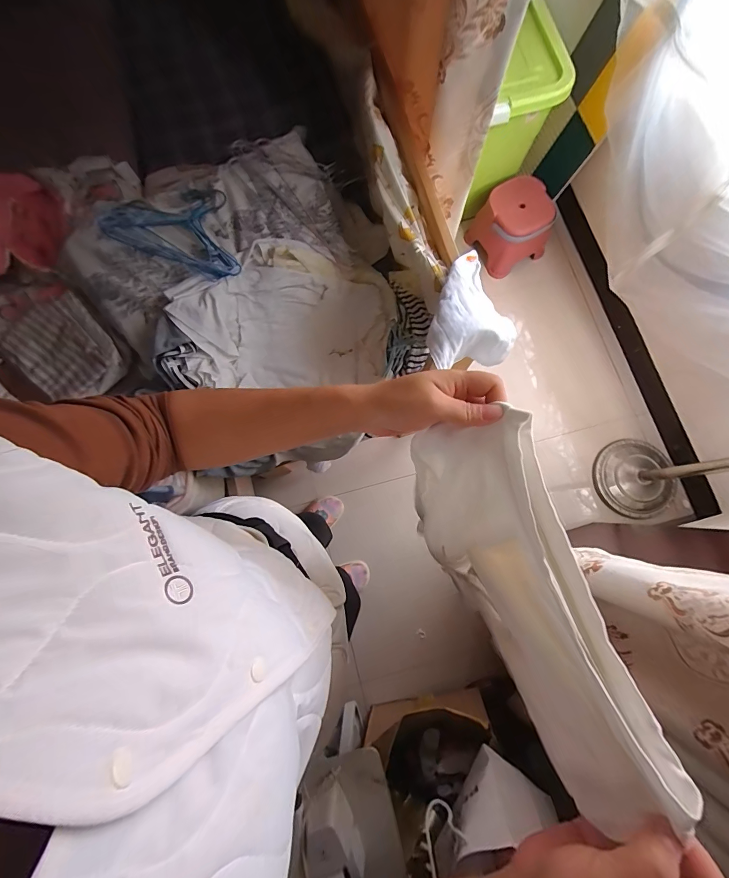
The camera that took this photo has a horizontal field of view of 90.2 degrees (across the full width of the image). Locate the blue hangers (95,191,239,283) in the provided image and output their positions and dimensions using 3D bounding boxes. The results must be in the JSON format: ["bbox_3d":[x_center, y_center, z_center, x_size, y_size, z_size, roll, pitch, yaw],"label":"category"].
[{"bbox_3d":[-0.395,-0.481,0.804,0.314,0.049,0.218,19,80,5],"label":"blue hangers"}]

